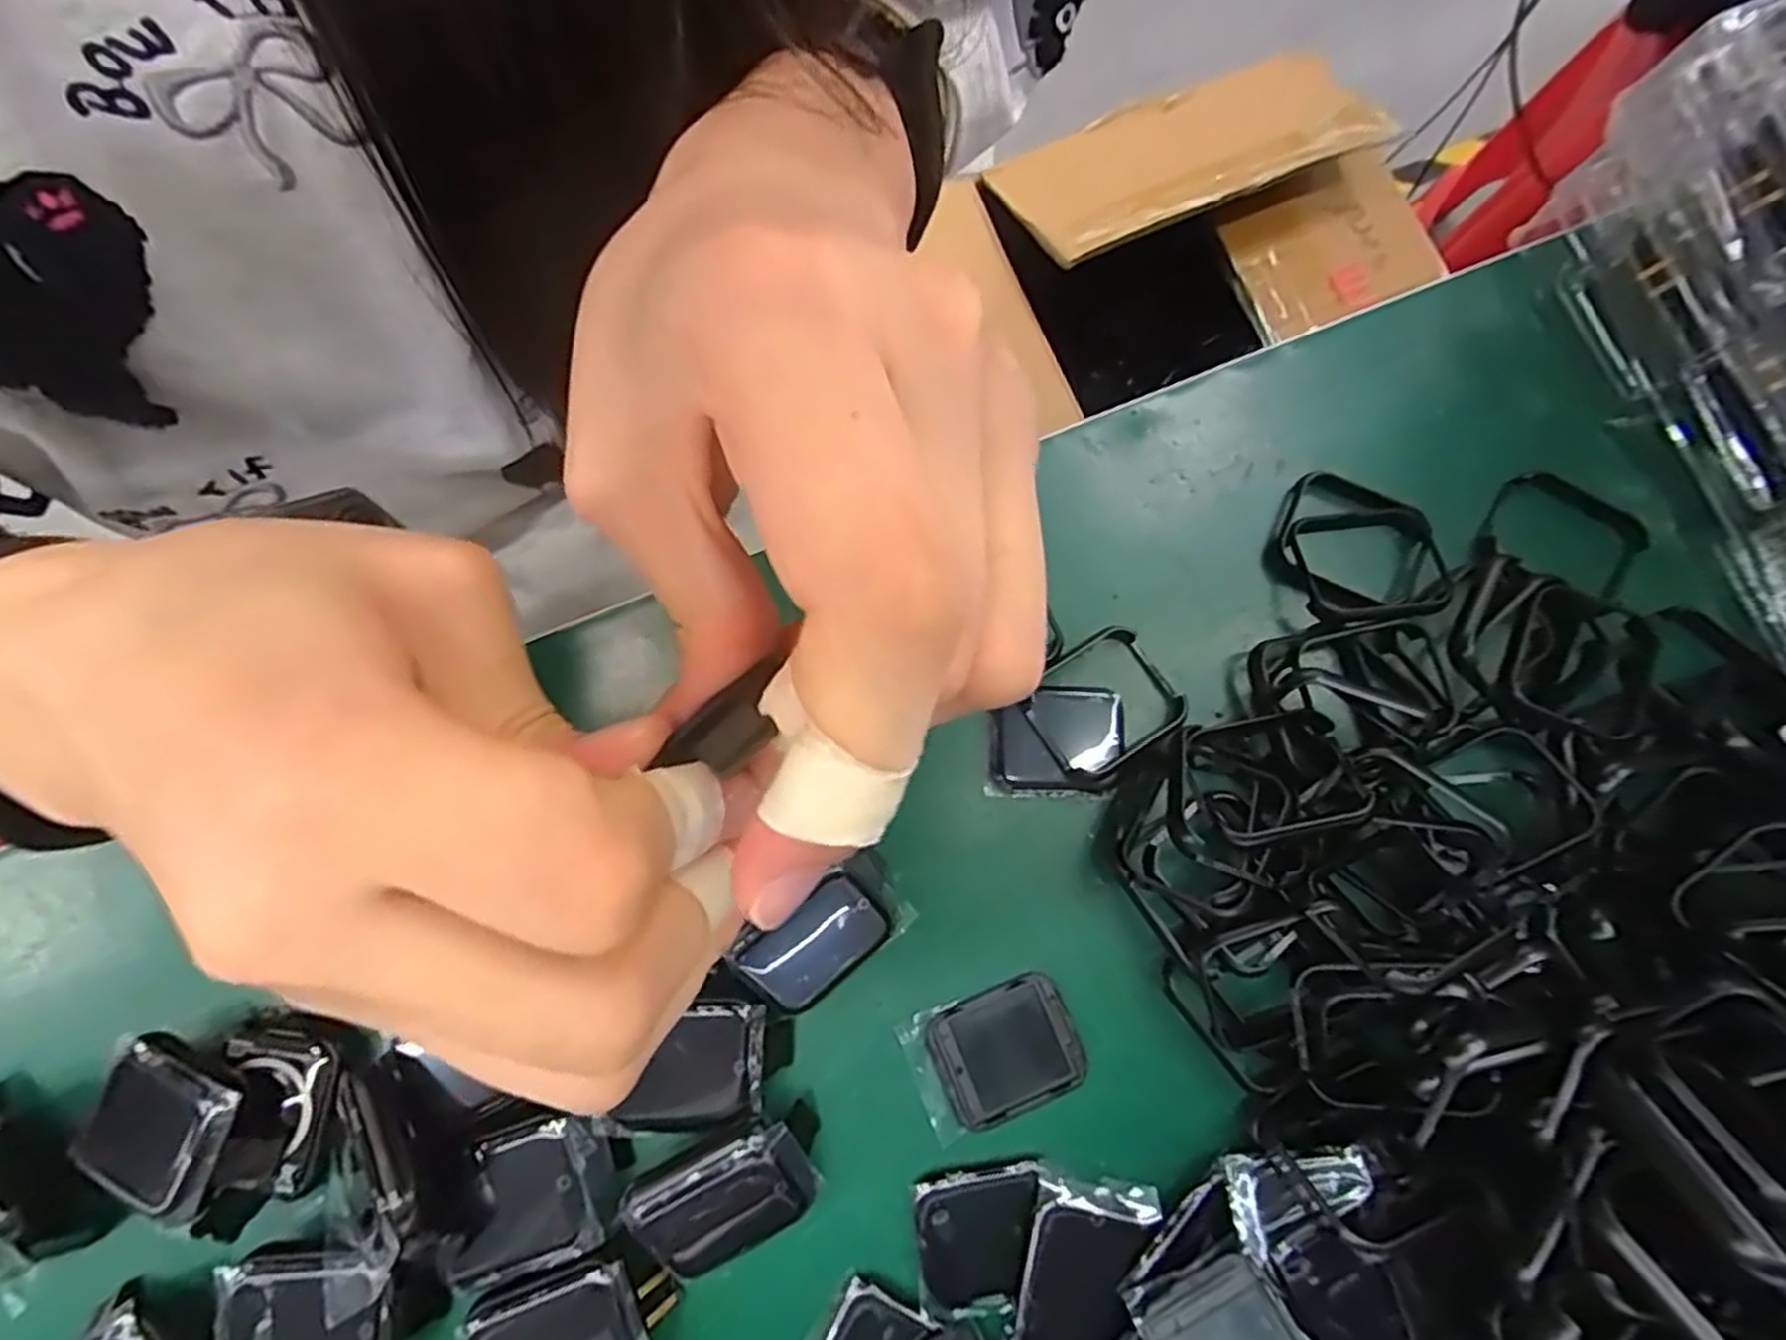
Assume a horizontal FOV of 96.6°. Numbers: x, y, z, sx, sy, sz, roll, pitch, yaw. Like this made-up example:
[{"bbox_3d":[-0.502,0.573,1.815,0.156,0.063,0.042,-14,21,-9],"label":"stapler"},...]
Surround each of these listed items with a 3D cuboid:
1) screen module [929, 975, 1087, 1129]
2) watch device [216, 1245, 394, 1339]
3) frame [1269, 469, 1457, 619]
[{"bbox_3d":[0.032,0.109,0.229,0.040,0.008,0.033,-23,80,-4],"label":"screen module"},{"bbox_3d":[-0.150,0.167,0.205,0.044,0.016,0.034,-2,79,0],"label":"watch device"},{"bbox_3d":[0.144,-0.038,0.247,0.046,0.016,0.049,-5,79,-1],"label":"frame"}]

